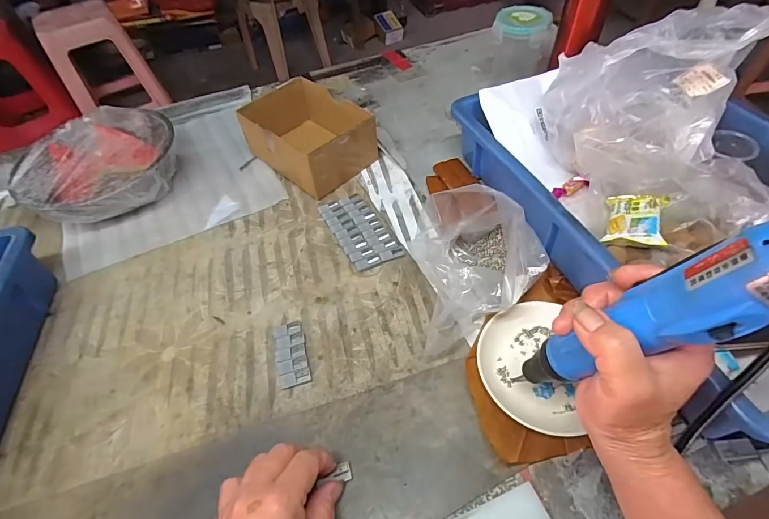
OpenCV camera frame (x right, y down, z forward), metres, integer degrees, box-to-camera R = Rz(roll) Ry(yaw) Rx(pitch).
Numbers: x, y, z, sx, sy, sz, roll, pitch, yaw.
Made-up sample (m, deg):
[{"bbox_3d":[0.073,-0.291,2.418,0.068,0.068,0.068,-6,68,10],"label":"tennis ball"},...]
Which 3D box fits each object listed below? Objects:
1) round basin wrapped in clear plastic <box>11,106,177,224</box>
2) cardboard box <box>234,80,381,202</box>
[{"bbox_3d":[-0.388,-0.125,0.548,0.200,0.079,0.183,-19,53,-10],"label":"round basin wrapped in clear plastic"},{"bbox_3d":[-0.103,-0.174,0.558,0.160,0.079,0.120,36,63,28],"label":"cardboard box"}]

